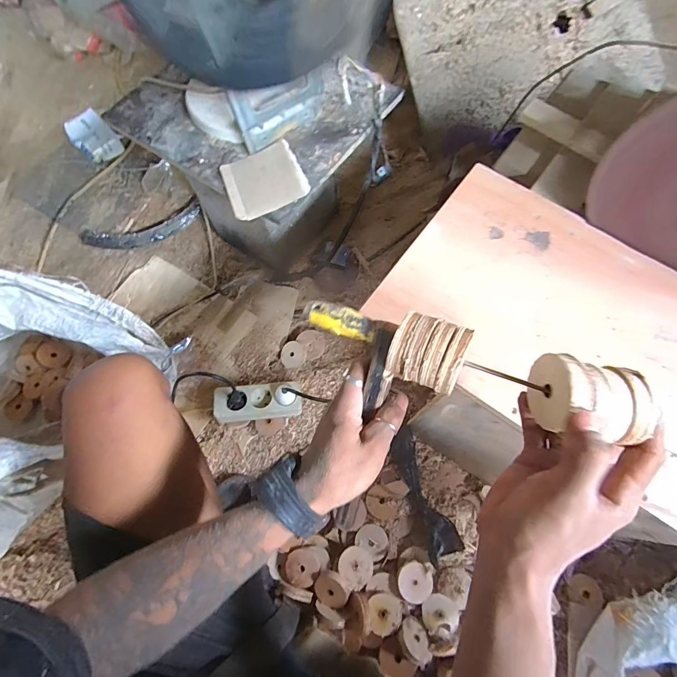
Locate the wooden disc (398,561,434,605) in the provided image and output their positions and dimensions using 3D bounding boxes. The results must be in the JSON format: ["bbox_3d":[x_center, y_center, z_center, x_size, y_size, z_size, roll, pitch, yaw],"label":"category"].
[{"bbox_3d":[0.116,0.369,0.552,0.050,0.006,0.052,5,55,-8],"label":"wooden disc"}]

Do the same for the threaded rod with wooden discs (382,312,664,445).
[{"bbox_3d":[0.122,0.026,0.264,0.167,0.045,0.048,17,67,17],"label":"threaded rod with wooden discs"}]

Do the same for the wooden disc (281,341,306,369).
[{"bbox_3d":[-0.092,0.033,0.726,0.050,0.007,0.054,-3,76,13],"label":"wooden disc"}]

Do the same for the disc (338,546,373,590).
[{"bbox_3d":[0.028,0.354,0.566,0.049,0.006,0.055,-40,76,-20],"label":"disc"}]

